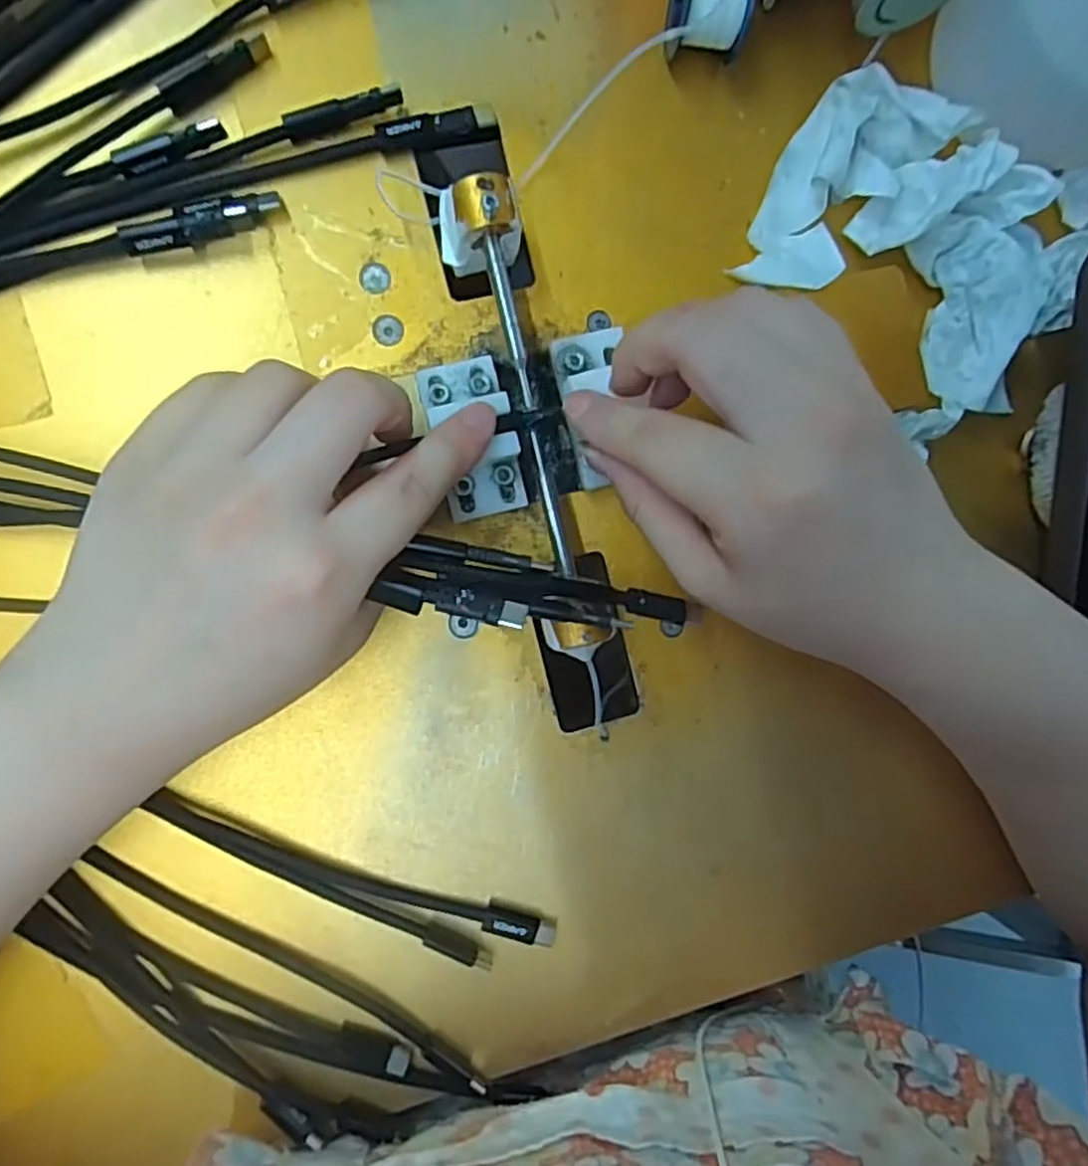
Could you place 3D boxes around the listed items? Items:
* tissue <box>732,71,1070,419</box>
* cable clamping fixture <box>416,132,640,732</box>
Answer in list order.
[{"bbox_3d":[0.132,-0.121,0.255,0.108,0.032,0.083,35,87,-7],"label":"tissue"},{"bbox_3d":[-0.003,-0.041,0.242,0.059,0.041,0.186,-15,99,-7],"label":"cable clamping fixture"}]

